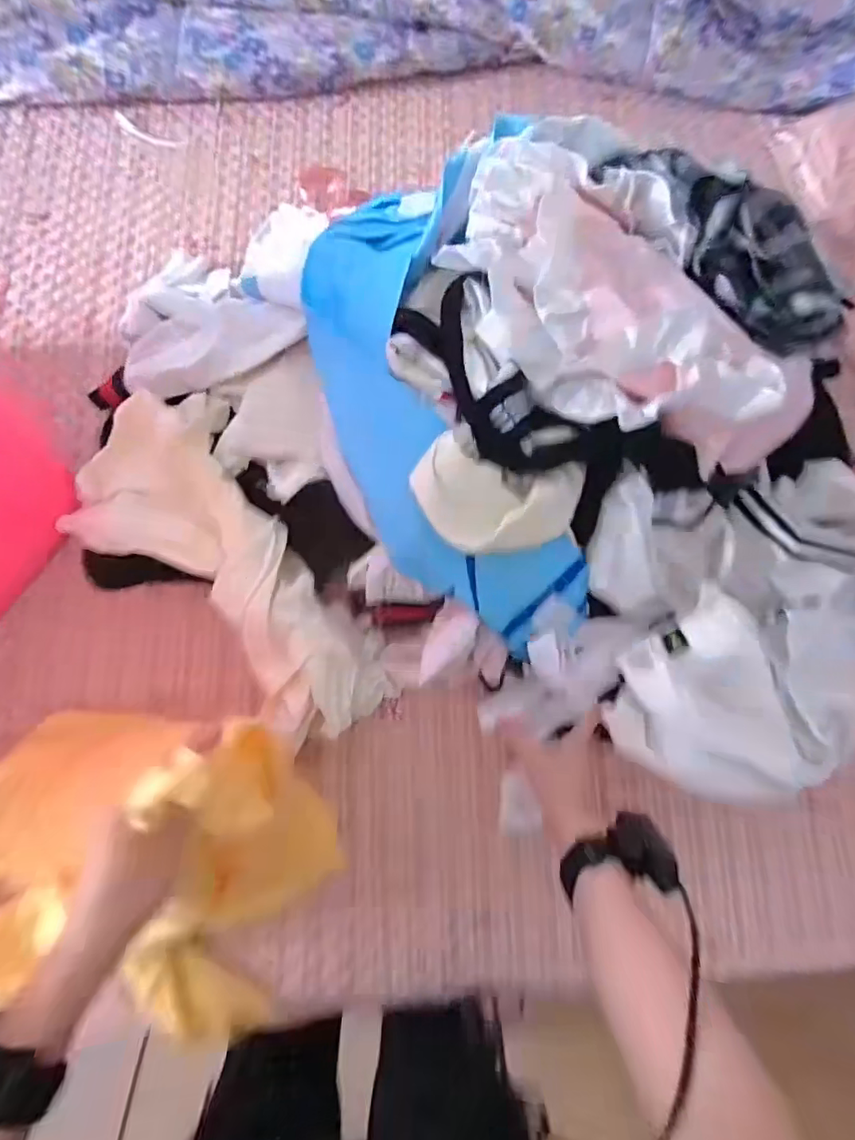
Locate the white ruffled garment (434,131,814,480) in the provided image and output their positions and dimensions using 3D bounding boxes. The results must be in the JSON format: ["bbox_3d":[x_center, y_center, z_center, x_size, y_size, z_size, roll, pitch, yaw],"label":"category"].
[{"bbox_3d":[0.197,-0.237,0.529,0.400,0.100,0.202,37,77,3],"label":"white ruffled garment"}]

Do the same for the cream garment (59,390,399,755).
[{"bbox_3d":[-0.221,0.015,0.602,0.207,0.086,0.408,-34,83,-12],"label":"cream garment"}]

